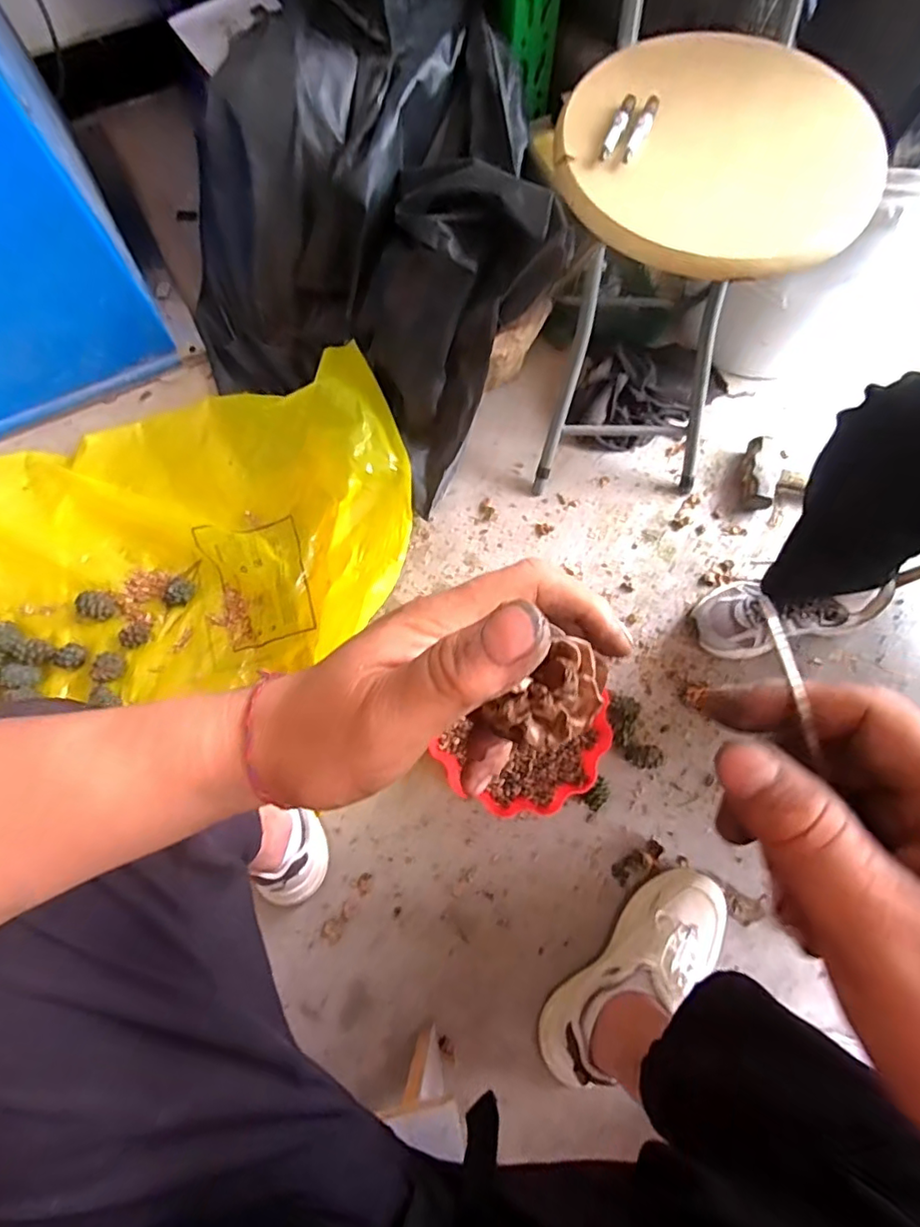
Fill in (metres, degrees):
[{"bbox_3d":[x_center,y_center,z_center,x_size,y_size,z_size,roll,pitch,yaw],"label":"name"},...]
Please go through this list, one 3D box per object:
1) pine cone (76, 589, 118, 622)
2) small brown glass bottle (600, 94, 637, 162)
[{"bbox_3d":[-0.516,-0.010,0.803,0.041,0.030,0.043,15,74,4],"label":"pine cone"},{"bbox_3d":[0.142,-0.432,0.502,0.013,0.010,0.079,23,75,6],"label":"small brown glass bottle"}]

